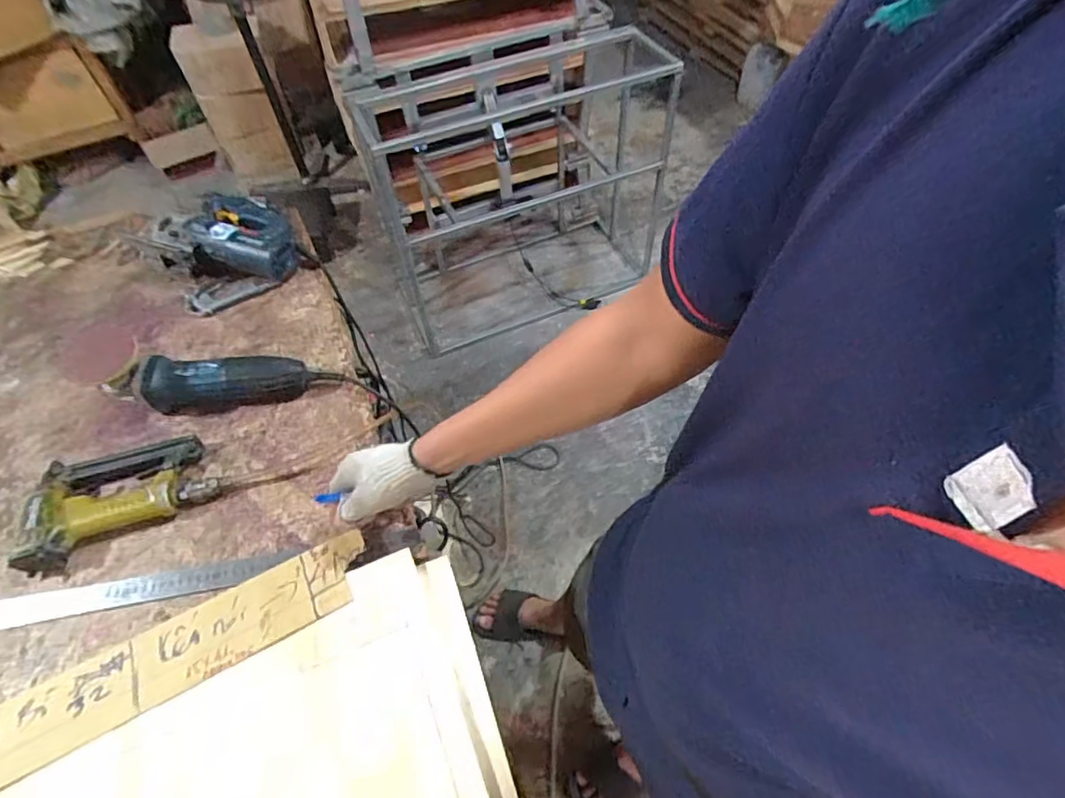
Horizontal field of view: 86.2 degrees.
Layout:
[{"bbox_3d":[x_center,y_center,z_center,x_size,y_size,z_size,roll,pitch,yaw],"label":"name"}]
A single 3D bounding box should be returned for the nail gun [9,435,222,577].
[{"bbox_3d":[-0.491,0.106,0.676,0.194,0.038,0.122,-24,57,-14],"label":"nail gun"}]

